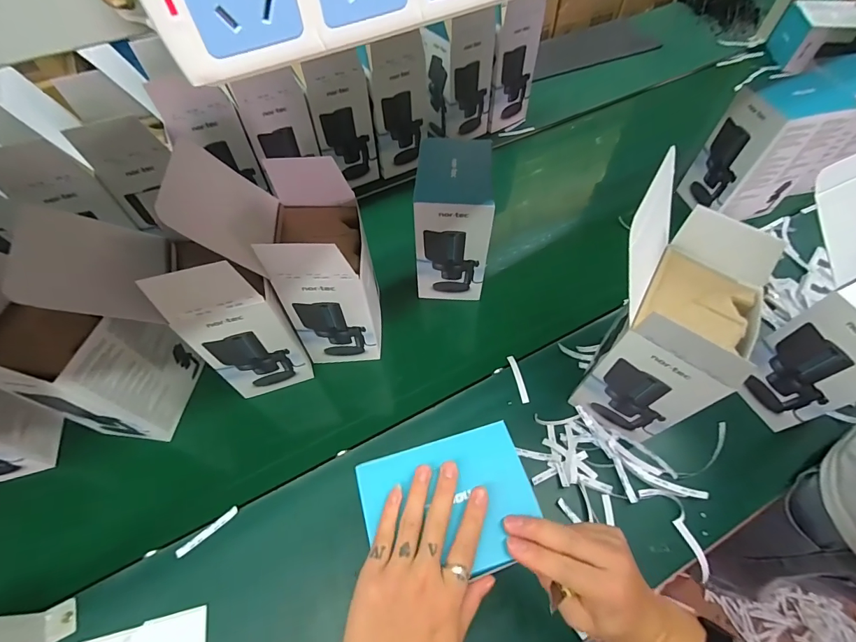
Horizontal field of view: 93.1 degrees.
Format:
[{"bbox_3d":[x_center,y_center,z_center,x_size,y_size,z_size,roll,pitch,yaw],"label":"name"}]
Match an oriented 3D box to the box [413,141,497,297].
[{"bbox_3d":[0.043,-0.166,0.694,0.121,0.225,0.153,1,59,1],"label":"box"}]

